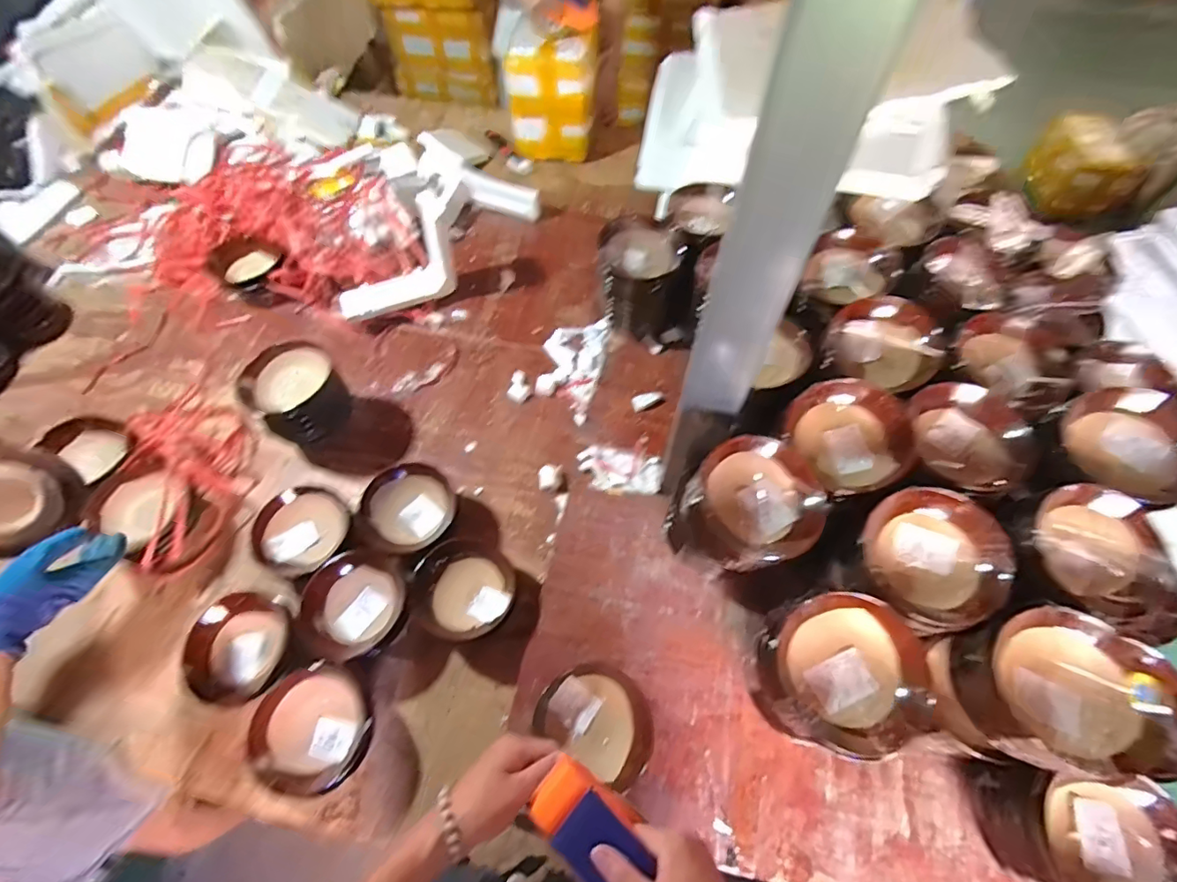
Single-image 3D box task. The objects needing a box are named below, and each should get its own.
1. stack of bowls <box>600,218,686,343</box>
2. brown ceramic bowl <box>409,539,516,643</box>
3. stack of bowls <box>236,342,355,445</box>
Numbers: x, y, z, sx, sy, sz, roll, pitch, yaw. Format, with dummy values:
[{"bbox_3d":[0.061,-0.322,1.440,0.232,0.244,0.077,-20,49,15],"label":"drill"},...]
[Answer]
[{"bbox_3d":[0.104,-0.331,1.050,0.154,0.222,0.138,13,63,8],"label":"stack of bowls"},{"bbox_3d":[-0.202,0.252,0.834,0.158,0.070,0.151,-1,62,1],"label":"brown ceramic bowl"},{"bbox_3d":[-0.555,-0.091,0.960,0.144,0.124,0.164,38,69,19],"label":"stack of bowls"}]

